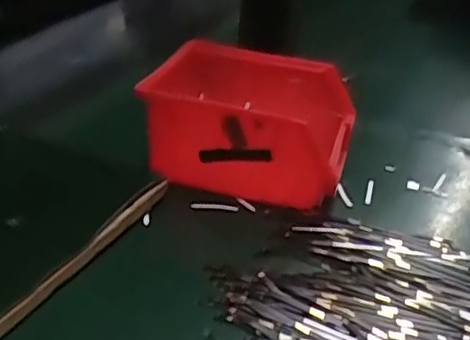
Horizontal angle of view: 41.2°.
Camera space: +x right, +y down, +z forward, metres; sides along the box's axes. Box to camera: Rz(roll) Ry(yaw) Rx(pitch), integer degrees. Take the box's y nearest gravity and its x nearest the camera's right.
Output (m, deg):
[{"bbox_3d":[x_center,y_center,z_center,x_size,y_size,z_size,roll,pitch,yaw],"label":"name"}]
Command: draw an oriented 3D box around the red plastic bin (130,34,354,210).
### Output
[{"bbox_3d":[0.005,-0.033,0.448,0.152,0.070,0.109,10,31,8],"label":"red plastic bin"}]

